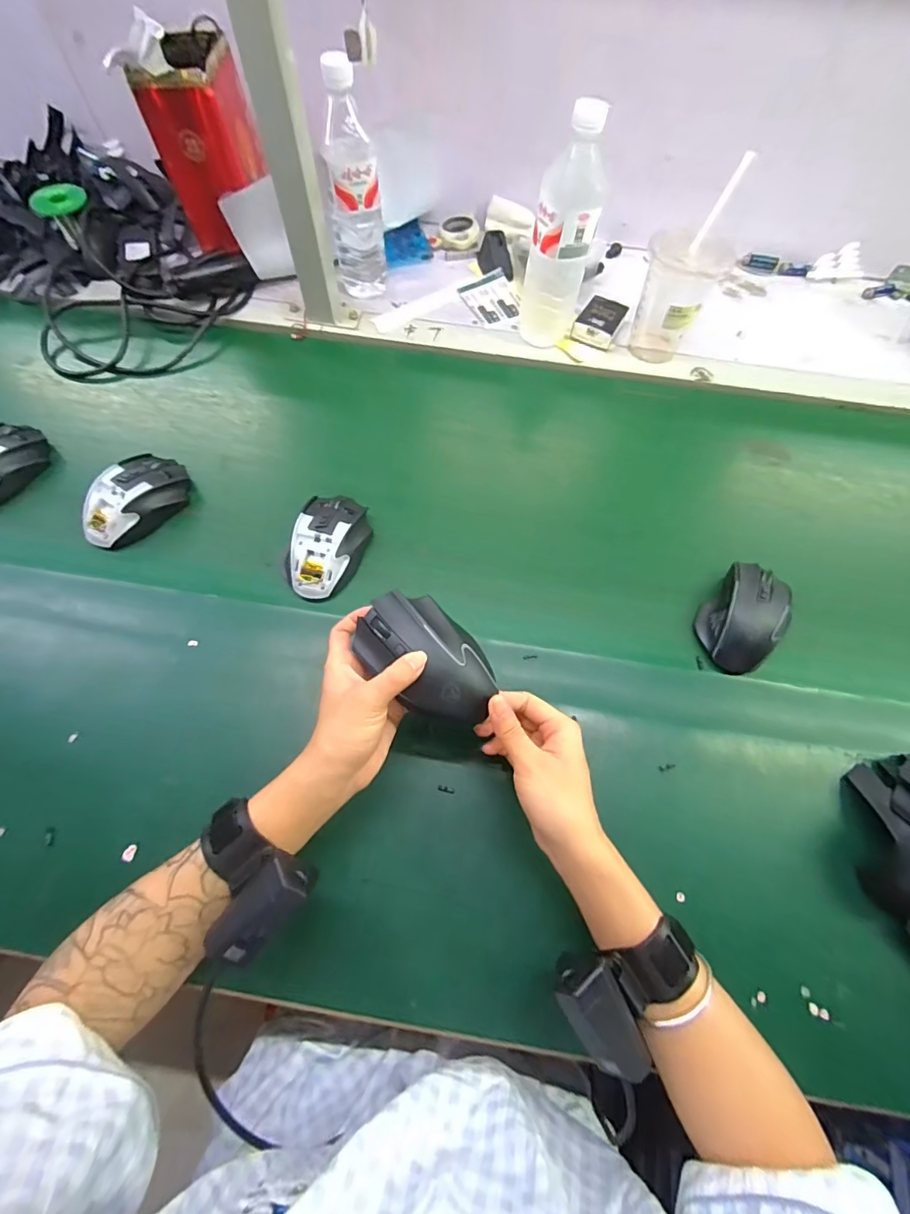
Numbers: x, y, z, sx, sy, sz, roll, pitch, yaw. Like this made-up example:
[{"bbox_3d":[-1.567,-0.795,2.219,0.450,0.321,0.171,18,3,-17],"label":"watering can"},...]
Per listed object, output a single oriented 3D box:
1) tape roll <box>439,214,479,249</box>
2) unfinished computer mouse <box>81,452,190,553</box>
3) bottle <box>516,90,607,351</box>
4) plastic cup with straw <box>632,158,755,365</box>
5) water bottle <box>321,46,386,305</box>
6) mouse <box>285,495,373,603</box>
[{"bbox_3d":[0.007,-0.570,0.729,0.055,0.019,0.062,-7,66,-6],"label":"tape roll"},{"bbox_3d":[-0.340,-0.116,0.506,0.116,0.040,0.067,-42,72,-18],"label":"unfinished computer mouse"},{"bbox_3d":[0.124,-0.423,0.557,0.068,0.224,0.060,12,65,3],"label":"bottle"},{"bbox_3d":[0.275,-0.393,0.564,0.083,0.185,0.079,1,65,-2],"label":"plastic cup with straw"},{"bbox_3d":[-0.126,-0.503,0.587,0.068,0.219,0.057,-7,65,-4],"label":"water bottle"},{"bbox_3d":[-0.127,-0.063,0.483,0.069,0.030,0.113,10,65,2],"label":"mouse"}]

